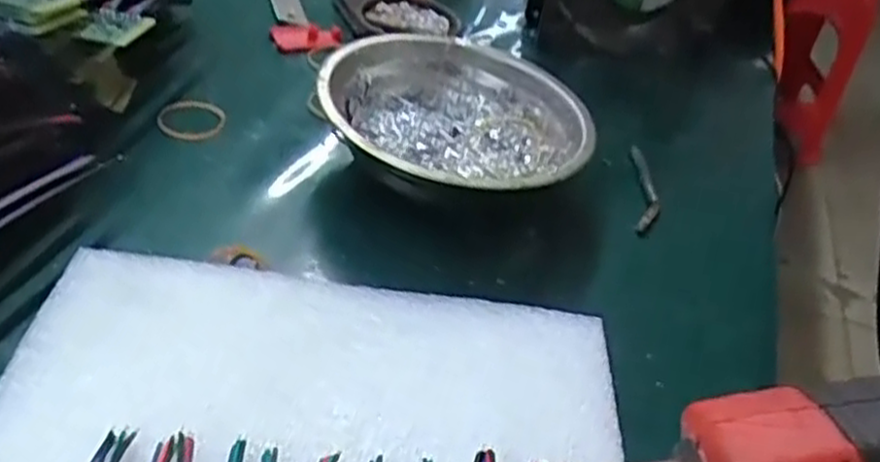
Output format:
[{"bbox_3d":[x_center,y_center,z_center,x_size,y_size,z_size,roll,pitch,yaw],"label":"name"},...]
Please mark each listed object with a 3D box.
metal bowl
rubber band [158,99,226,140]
[{"bbox_3d":[0.011,-0.053,0.374,0.122,0.041,0.129,7,40,-6],"label":"metal bowl"},{"bbox_3d":[-0.127,-0.058,0.398,0.033,0.004,0.040,-3,43,-18],"label":"rubber band"}]

